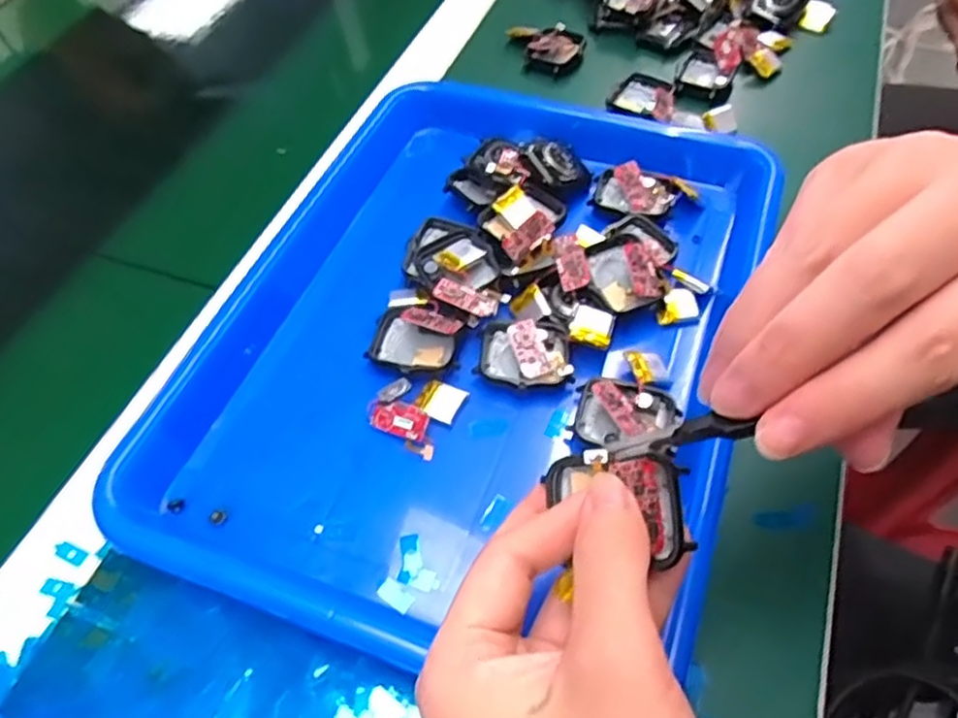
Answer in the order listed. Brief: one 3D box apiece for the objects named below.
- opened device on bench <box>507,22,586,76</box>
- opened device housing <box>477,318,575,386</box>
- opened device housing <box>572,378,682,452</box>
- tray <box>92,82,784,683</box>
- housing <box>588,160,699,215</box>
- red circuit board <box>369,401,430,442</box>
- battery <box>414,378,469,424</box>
[{"bbox_3d":[0.049,-0.237,0.524,0.059,0.018,0.045,31,62,23],"label":"opened device on bench"},{"bbox_3d":[0.022,-0.003,0.339,0.042,0.010,0.035,1,55,4],"label":"opened device housing"},{"bbox_3d":[0.068,0.026,0.319,0.044,0.014,0.034,18,57,15],"label":"opened device housing"},{"bbox_3d":[-0.003,-0.021,0.354,0.254,0.033,0.326,17,58,11],"label":"tray"},{"bbox_3d":[0.096,-0.098,0.405,0.056,0.013,0.030,17,57,15],"label":"housing"},{"bbox_3d":[-0.037,0.028,0.321,0.029,0.005,0.015,14,84,27],"label":"red circuit board"},{"bbox_3d":[-0.018,0.019,0.331,0.020,0.004,0.019,24,59,19],"label":"battery"}]

